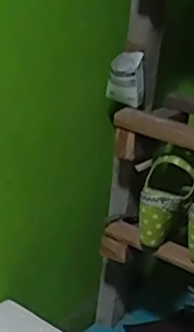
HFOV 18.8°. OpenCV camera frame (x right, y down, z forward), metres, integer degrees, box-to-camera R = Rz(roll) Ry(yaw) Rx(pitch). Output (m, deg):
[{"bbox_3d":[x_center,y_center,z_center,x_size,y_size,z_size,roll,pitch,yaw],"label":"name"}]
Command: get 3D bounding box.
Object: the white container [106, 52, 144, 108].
[{"bbox_3d":[0.047,-0.140,0.924,0.056,0.078,0.030,7,22,4],"label":"white container"}]

